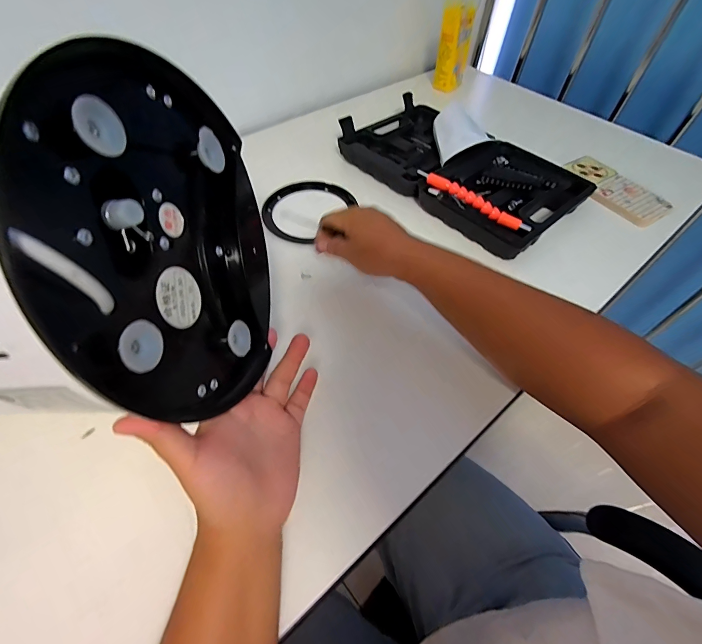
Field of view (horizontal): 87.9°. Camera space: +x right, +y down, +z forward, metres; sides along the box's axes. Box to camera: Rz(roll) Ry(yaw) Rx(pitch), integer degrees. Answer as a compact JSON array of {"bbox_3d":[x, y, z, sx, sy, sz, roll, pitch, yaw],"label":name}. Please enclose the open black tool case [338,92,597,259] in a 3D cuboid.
[{"bbox_3d":[0.159,-0.241,0.553,0.220,0.042,0.351,-37,63,-27],"label":"open black tool case"}]

